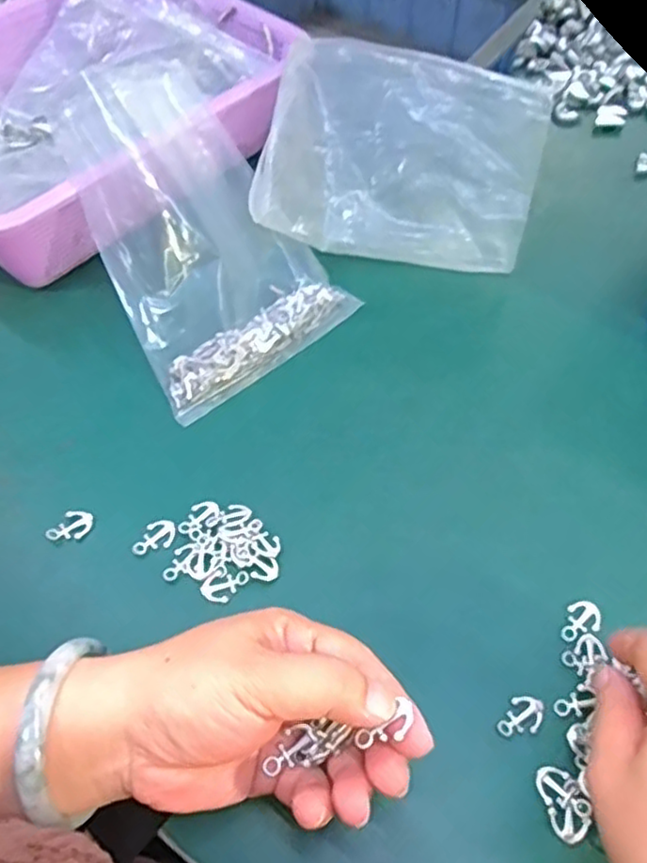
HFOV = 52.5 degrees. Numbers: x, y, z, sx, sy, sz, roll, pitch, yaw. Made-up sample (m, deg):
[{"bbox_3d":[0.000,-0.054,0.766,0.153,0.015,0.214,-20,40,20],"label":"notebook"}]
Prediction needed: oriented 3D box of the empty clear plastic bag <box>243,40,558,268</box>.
[{"bbox_3d":[0.052,-0.176,0.423,0.177,0.129,0.048,13,16,2],"label":"empty clear plastic bag"}]

